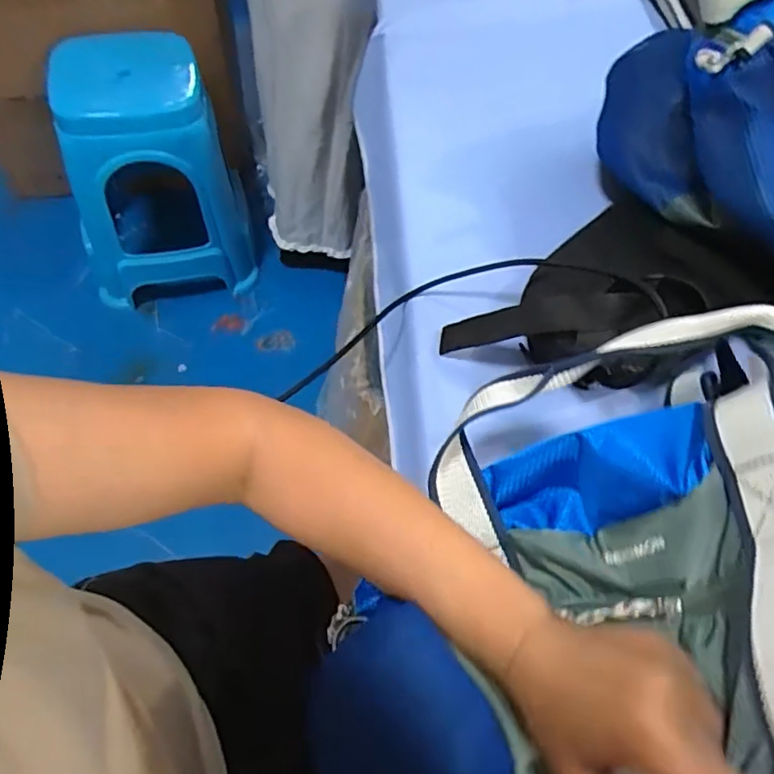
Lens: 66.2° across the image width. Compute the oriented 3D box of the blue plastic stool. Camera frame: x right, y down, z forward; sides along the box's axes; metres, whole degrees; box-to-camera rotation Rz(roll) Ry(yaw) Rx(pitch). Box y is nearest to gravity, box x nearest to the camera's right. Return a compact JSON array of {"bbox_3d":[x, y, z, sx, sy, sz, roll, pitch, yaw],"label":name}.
[{"bbox_3d":[-0.526,-0.466,1.362,0.374,0.517,0.325,-7,59,-9],"label":"blue plastic stool"}]

